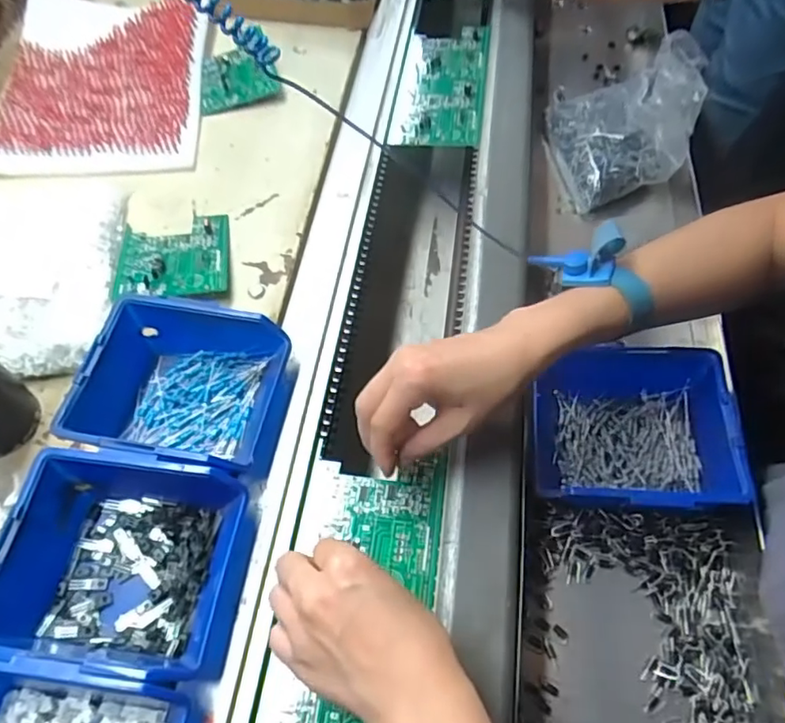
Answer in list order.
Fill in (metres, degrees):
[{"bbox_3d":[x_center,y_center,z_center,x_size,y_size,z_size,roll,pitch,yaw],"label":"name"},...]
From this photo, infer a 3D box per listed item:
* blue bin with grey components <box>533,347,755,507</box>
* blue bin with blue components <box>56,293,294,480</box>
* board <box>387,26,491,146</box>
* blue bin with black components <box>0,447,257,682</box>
[{"bbox_3d":[0.175,0.048,0.424,0.131,0.058,0.130,4,58,7],"label":"blue bin with grey components"},{"bbox_3d":[-0.153,0.021,0.425,0.142,0.064,0.122,8,59,10],"label":"blue bin with blue components"},{"bbox_3d":[0.057,-0.316,0.658,0.096,0.024,0.210,6,59,8],"label":"board"},{"bbox_3d":[-0.166,0.125,0.358,0.136,0.066,0.119,3,58,7],"label":"blue bin with black components"}]

